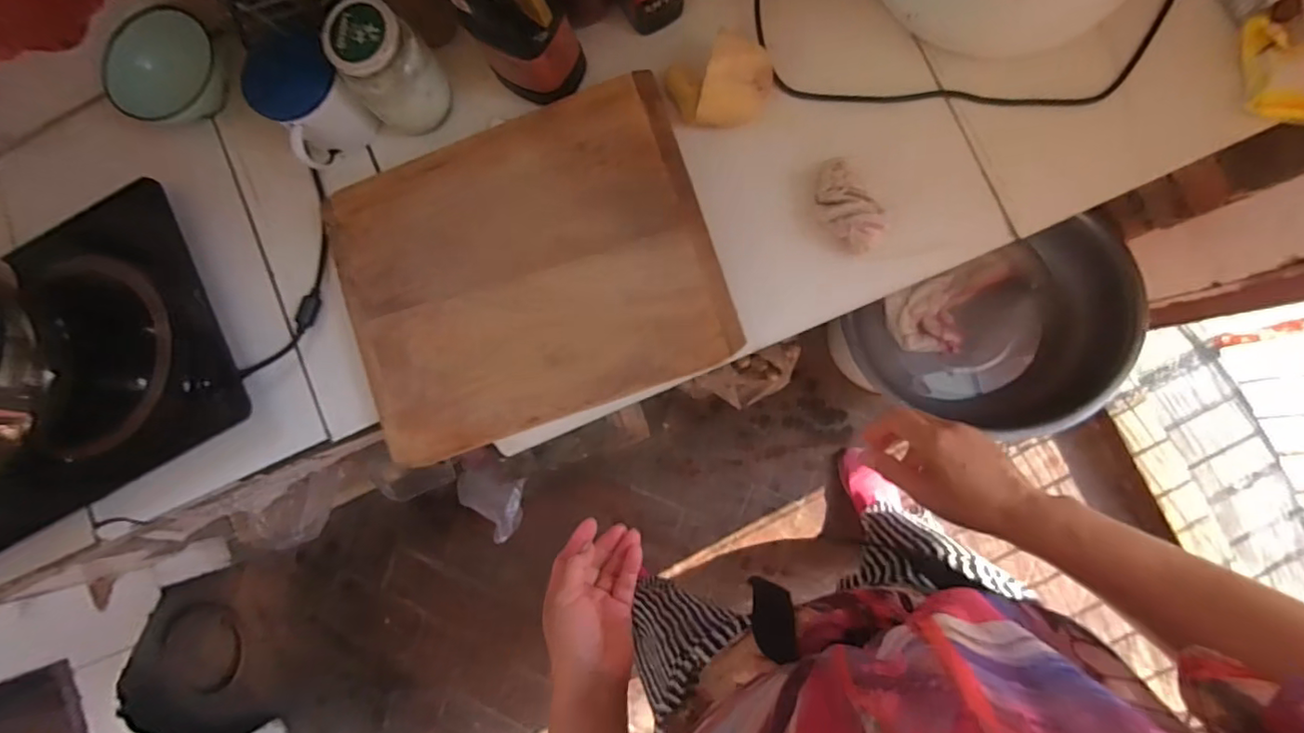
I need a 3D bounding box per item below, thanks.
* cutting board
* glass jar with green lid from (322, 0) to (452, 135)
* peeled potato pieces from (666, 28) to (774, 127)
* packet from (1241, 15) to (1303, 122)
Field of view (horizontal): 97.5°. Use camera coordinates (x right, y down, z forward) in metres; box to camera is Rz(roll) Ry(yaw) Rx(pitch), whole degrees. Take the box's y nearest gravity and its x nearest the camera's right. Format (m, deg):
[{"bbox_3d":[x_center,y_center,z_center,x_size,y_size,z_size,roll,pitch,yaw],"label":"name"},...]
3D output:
[{"bbox_3d":[-0.129,-0.095,0.574,0.367,0.029,0.301,-19,83,5],"label":"cutting board"},{"bbox_3d":[-0.260,-0.296,0.573,0.083,0.115,0.071,-41,82,2],"label":"glass jar with green lid"},{"bbox_3d":[0.072,-0.284,0.579,0.101,0.056,0.088,-7,84,6],"label":"peeled potato pieces"},{"bbox_3d":[0.612,-0.276,0.538,0.096,0.032,0.092,4,86,7],"label":"packet"}]

